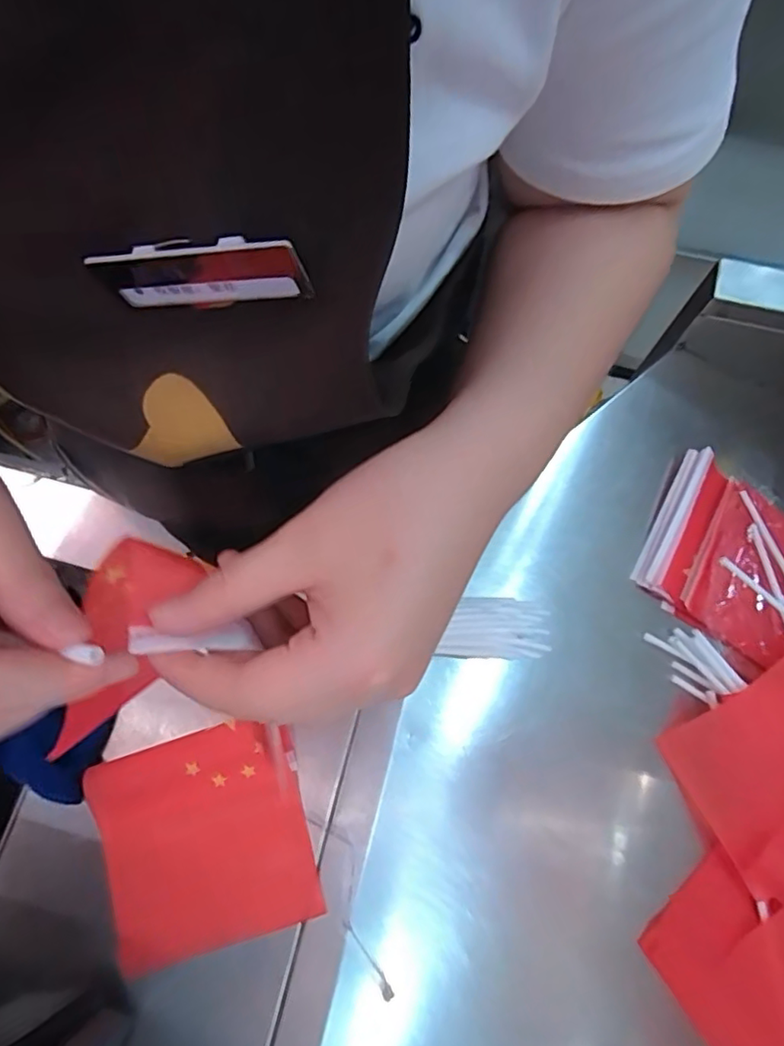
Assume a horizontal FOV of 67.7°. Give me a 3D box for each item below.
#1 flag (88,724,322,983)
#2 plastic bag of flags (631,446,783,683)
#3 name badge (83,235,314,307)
[{"bbox_3d":[-0.128,0.214,0.396,0.137,0.010,0.135,-16,83,-5],"label":"flag"},{"bbox_3d":[0.389,0.076,0.519,0.355,0.069,0.162,24,75,7],"label":"plastic bag of flags"},{"bbox_3d":[-0.060,-0.080,0.188,0.069,0.021,0.008,2,75,12],"label":"name badge"}]

